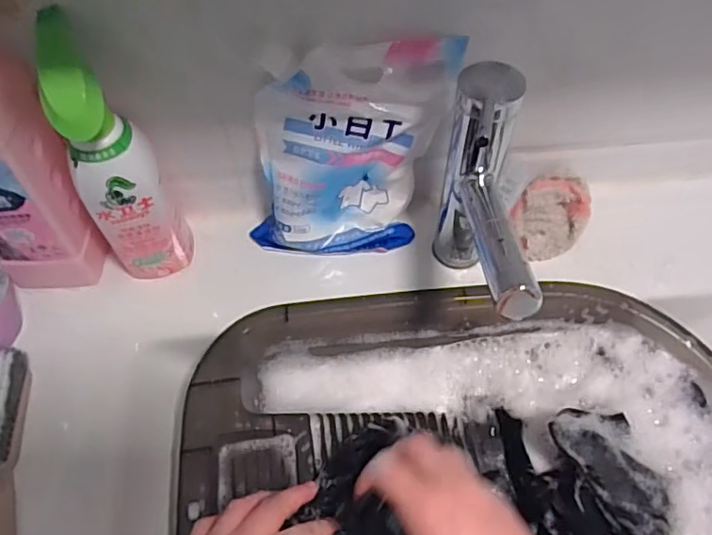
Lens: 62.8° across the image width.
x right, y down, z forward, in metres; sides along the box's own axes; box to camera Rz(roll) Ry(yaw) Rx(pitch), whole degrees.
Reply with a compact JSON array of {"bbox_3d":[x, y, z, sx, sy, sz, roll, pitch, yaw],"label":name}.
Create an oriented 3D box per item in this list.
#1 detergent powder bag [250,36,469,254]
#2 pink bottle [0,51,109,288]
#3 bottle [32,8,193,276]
[{"bbox_3d":[-0.004,-0.096,0.500,0.183,0.183,0.071,-6,57,-3],"label":"detergent powder bag"},{"bbox_3d":[-0.270,-0.071,0.455,0.082,0.221,0.075,0,56,2],"label":"pink bottle"},{"bbox_3d":[-0.184,-0.071,0.461,0.067,0.230,0.063,-25,59,-15],"label":"bottle"}]

